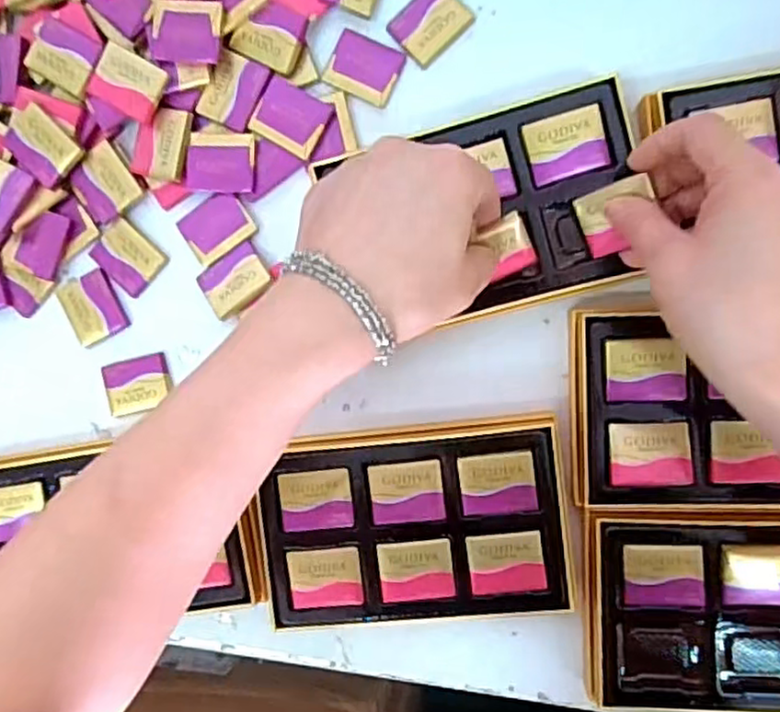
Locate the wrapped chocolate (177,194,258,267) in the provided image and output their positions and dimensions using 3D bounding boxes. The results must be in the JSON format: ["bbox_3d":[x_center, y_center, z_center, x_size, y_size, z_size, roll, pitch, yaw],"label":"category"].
[{"bbox_3d":[-0.101,-0.076,0.395,0.040,0.004,0.030,-32,91,8],"label":"wrapped chocolate"}]

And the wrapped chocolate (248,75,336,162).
[{"bbox_3d":[-0.056,-0.134,0.379,0.040,0.004,0.035,31,98,3],"label":"wrapped chocolate"}]

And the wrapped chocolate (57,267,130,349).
[{"bbox_3d":[-0.178,-0.029,0.406,0.032,0.005,0.040,-25,92,8],"label":"wrapped chocolate"}]

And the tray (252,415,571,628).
[{"bbox_3d":[0.014,0.090,0.378,0.165,0.041,0.105,-6,95,7],"label":"tray"}]

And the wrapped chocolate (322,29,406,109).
[{"bbox_3d":[-0.015,-0.161,0.379,0.039,0.004,0.032,25,98,4],"label":"wrapped chocolate"}]

